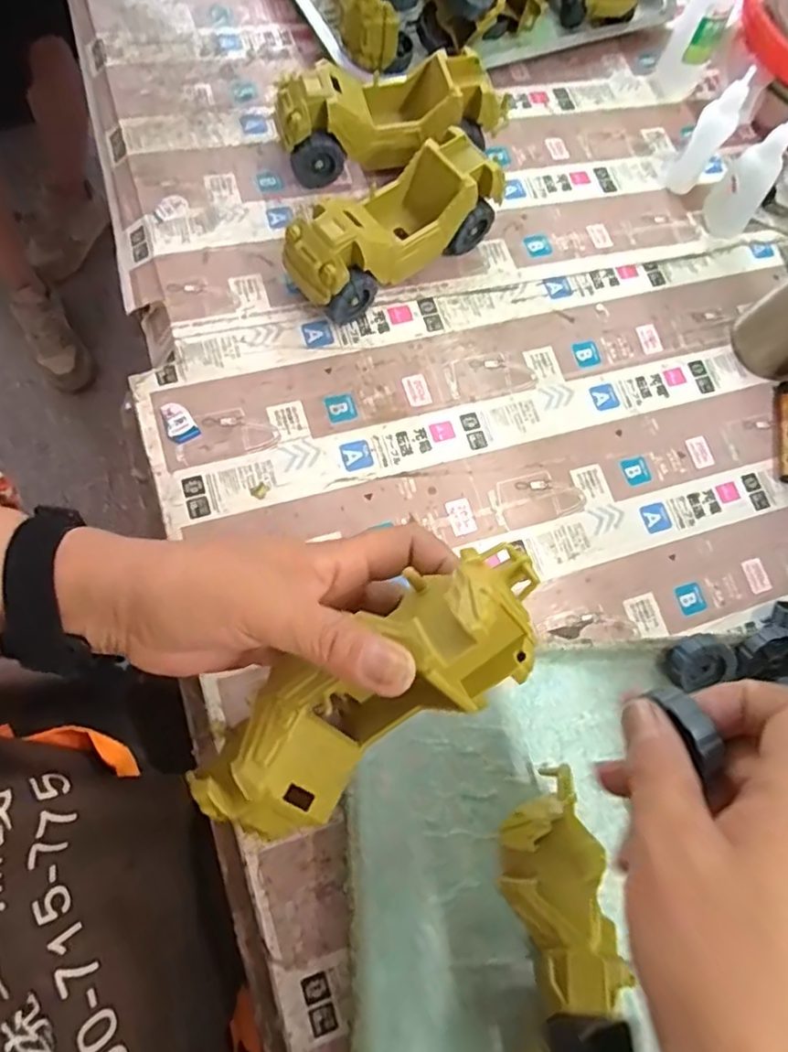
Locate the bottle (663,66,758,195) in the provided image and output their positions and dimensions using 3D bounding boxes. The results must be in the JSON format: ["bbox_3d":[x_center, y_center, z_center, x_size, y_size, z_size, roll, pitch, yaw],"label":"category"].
[{"bbox_3d":[0.246,-0.308,0.483,0.032,0.084,0.027,31,72,3],"label":"bottle"}]

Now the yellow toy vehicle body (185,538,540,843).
[{"bbox_3d":[-0.007,0.070,0.270,0.166,0.060,0.062,-38,76,5],"label":"yellow toy vehicle body"}]

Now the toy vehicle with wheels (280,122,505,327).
[{"bbox_3d":[0.000,-0.205,0.429,0.162,0.063,0.056,-37,81,-17],"label":"toy vehicle with wheels"}]

